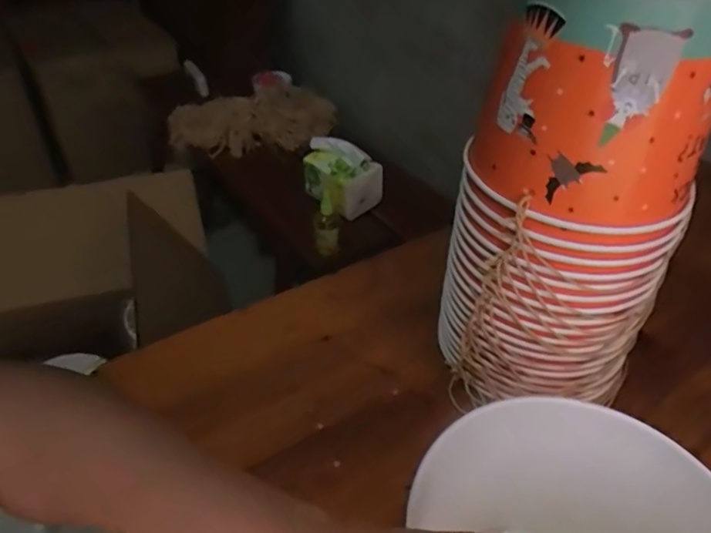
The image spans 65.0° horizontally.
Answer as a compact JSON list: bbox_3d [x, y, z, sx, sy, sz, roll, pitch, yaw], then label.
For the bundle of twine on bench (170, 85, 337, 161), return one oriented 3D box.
[{"bbox_3d":[-0.232,-0.337,1.287,0.387,0.116,0.172,-10,42,-14],"label":"bundle of twine on bench"}]

